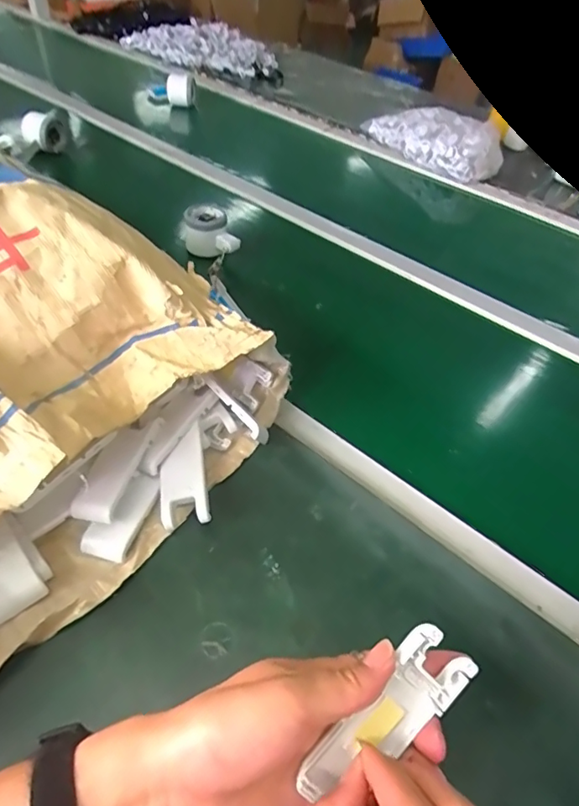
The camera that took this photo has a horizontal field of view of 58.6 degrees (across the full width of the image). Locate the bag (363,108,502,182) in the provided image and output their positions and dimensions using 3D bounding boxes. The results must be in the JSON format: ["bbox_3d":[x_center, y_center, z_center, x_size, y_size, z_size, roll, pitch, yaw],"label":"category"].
[{"bbox_3d":[0.285,-0.530,1.027,0.133,0.070,0.301,-24,53,-25],"label":"bag"}]

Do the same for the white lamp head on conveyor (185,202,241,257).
[{"bbox_3d":[-0.107,-0.236,0.715,0.075,0.050,0.076,0,45,-5],"label":"white lamp head on conveyor"}]

